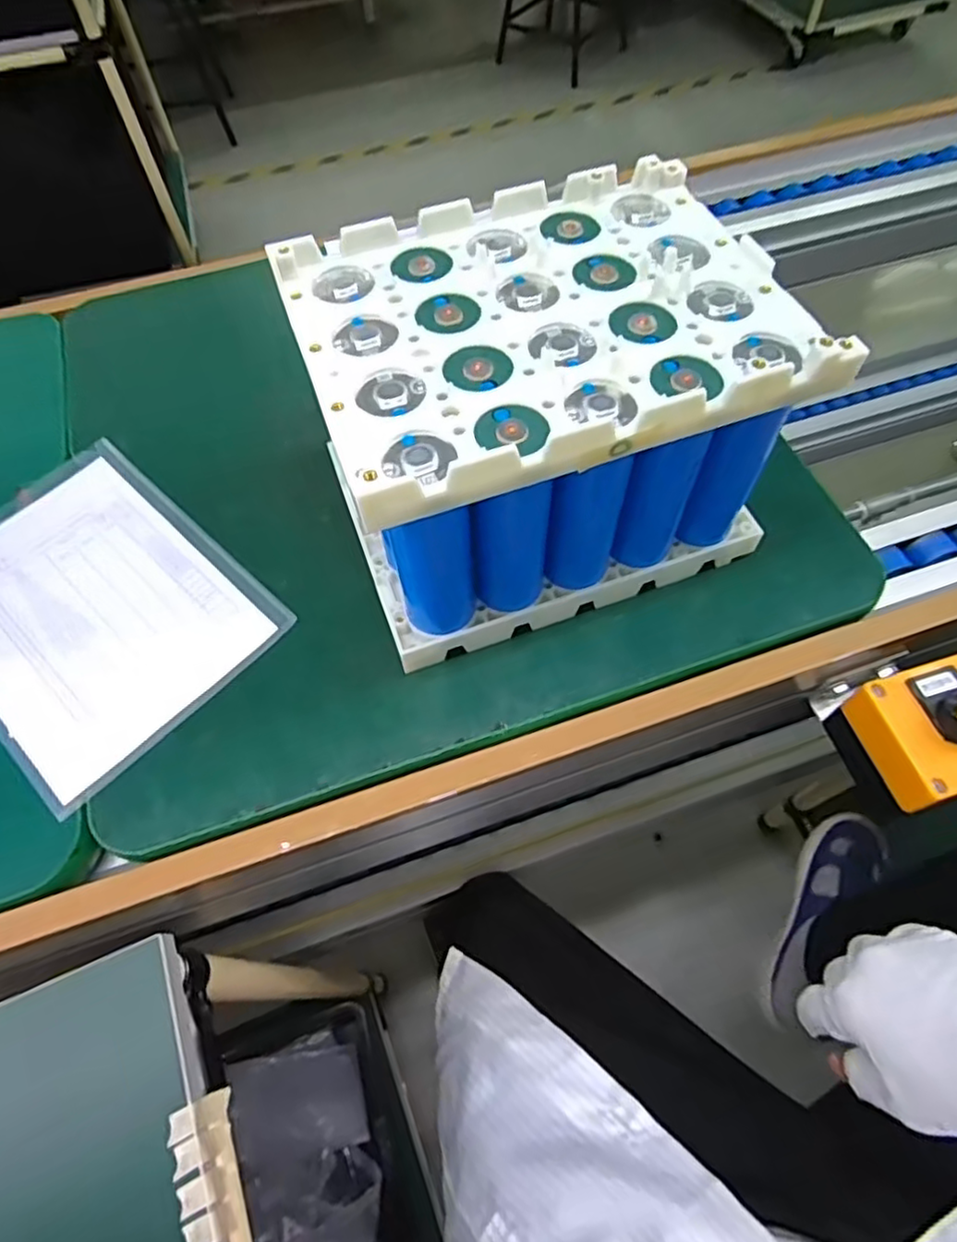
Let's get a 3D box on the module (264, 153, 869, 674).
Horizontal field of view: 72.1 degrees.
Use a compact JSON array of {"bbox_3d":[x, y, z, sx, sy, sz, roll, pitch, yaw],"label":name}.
[{"bbox_3d":[0.034,-0.116,0.375,0.228,0.150,0.178,-18,62,-8],"label":"module"}]

